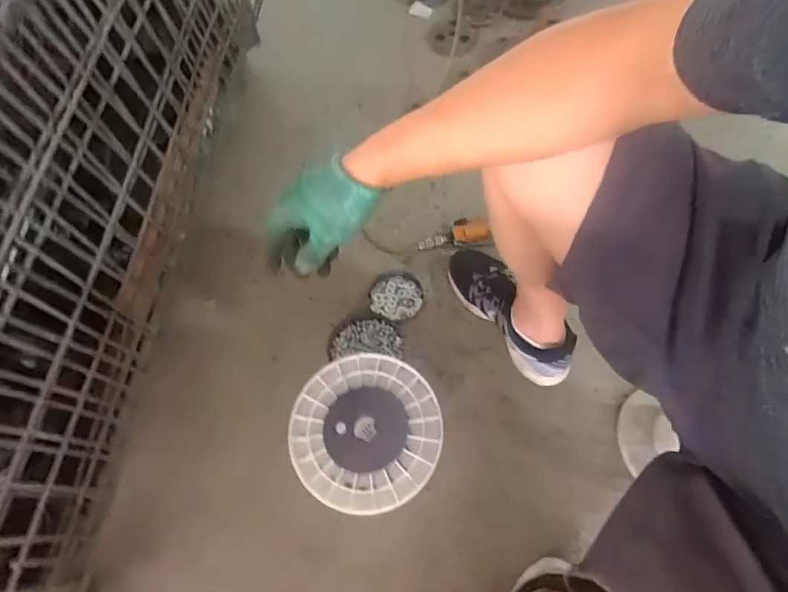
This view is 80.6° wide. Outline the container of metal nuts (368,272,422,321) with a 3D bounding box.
[{"bbox_3d":[0.004,0.003,0.914,0.100,0.024,0.095,8,67,7],"label":"container of metal nuts"}]

